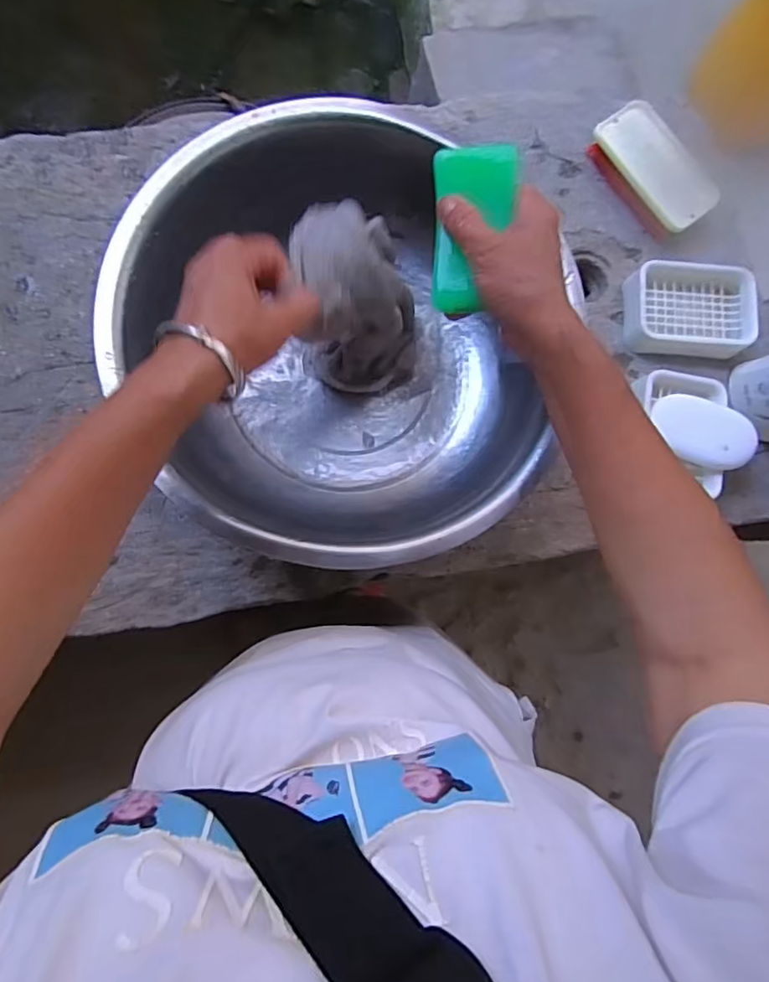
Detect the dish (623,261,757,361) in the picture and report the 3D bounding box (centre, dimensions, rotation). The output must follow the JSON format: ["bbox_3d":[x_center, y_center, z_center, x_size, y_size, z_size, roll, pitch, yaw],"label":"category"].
[{"bbox_3d":[0.295,-0.176,0.535,0.116,0.037,0.087,3,86,-6],"label":"dish"}]

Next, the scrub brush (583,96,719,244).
[{"bbox_3d":[0.265,-0.317,0.547,0.066,0.030,0.134,-38,91,-7],"label":"scrub brush"}]

